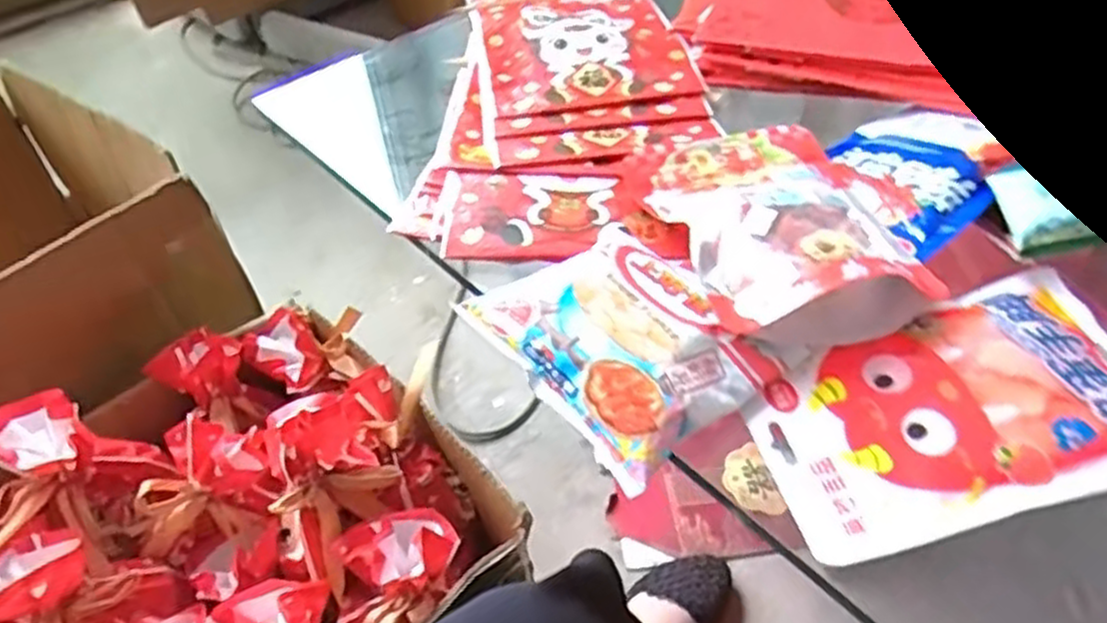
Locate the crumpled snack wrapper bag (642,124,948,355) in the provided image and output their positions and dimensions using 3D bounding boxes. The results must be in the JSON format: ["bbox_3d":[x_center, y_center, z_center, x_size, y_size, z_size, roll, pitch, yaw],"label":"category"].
[{"bbox_3d":[0.121,-0.056,0.423,0.116,0.038,0.165,-11,47,-9],"label":"crumpled snack wrapper bag"}]

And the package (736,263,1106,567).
[{"bbox_3d":[0.184,0.043,0.359,0.185,0.010,0.111,-15,50,-9],"label":"package"}]

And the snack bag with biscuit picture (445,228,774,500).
[{"bbox_3d":[0.034,0.015,0.370,0.100,0.037,0.109,-32,53,-26],"label":"snack bag with biscuit picture"}]

